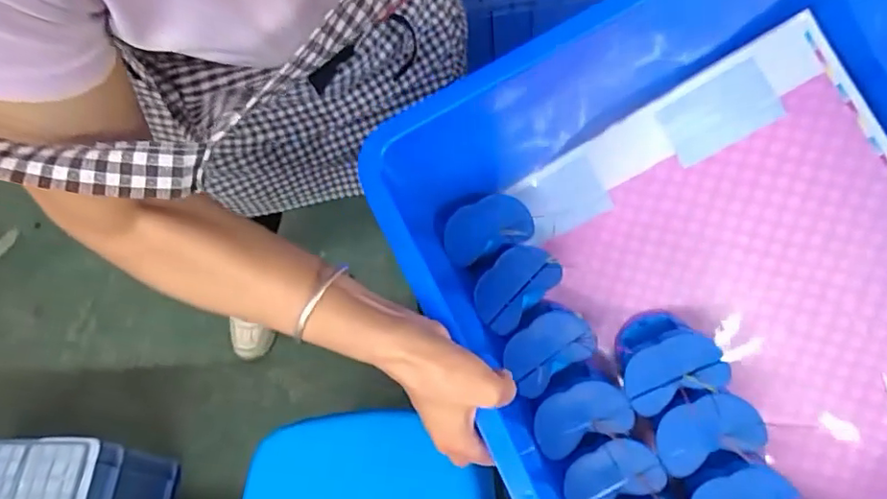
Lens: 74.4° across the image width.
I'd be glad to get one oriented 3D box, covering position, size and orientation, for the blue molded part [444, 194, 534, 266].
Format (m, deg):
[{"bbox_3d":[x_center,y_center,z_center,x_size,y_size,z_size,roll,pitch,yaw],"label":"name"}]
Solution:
[{"bbox_3d":[0.047,-0.023,0.638,0.094,0.023,0.059,-22,76,8],"label":"blue molded part"}]

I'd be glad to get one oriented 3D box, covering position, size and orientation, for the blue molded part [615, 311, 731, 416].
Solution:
[{"bbox_3d":[0.215,0.100,0.584,0.113,0.055,0.114,-13,60,23],"label":"blue molded part"}]

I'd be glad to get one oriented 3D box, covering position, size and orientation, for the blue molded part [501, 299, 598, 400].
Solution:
[{"bbox_3d":[0.103,0.100,0.593,0.092,0.032,0.065,-35,72,-17],"label":"blue molded part"}]

